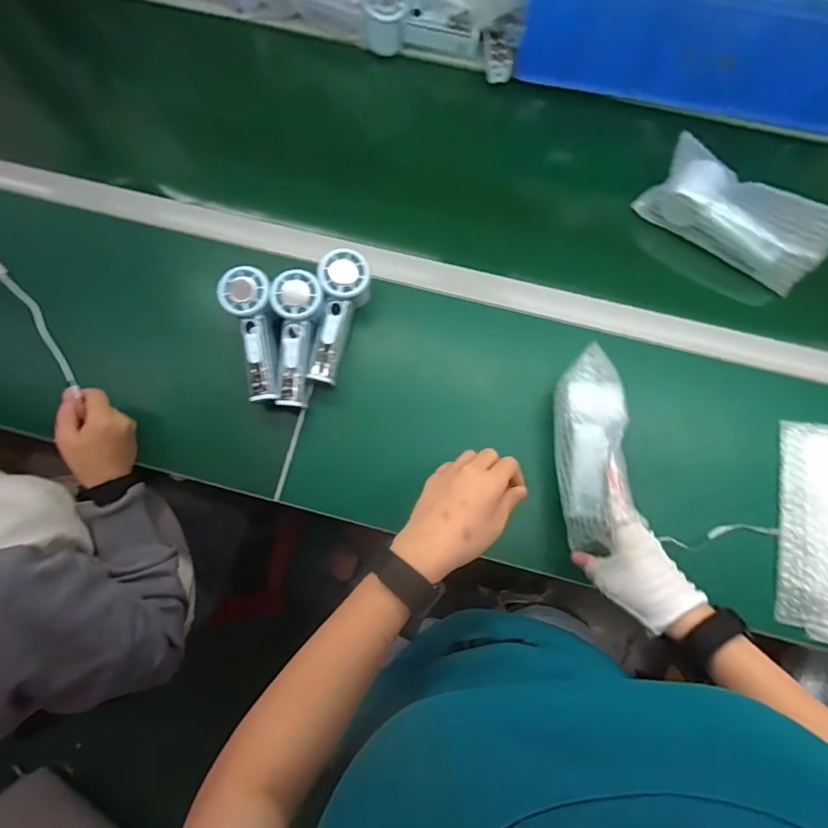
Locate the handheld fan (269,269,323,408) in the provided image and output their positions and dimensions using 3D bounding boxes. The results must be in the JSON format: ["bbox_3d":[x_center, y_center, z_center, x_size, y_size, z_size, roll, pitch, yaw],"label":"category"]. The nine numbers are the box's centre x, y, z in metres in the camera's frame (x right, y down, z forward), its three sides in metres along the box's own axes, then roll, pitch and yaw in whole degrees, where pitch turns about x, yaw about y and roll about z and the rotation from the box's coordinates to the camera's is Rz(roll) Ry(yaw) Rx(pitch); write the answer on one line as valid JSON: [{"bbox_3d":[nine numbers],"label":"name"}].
[{"bbox_3d":[-0.136,-0.086,0.556,0.055,0.030,0.154,1,92,1],"label":"handheld fan"}]

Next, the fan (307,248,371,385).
[{"bbox_3d":[-0.090,-0.113,0.572,0.057,0.050,0.154,12,92,3],"label":"fan"}]

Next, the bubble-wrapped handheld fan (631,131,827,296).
[{"bbox_3d":[0.397,-0.248,0.589,0.214,0.070,0.079,37,80,8],"label":"bubble-wrapped handheld fan"}]

